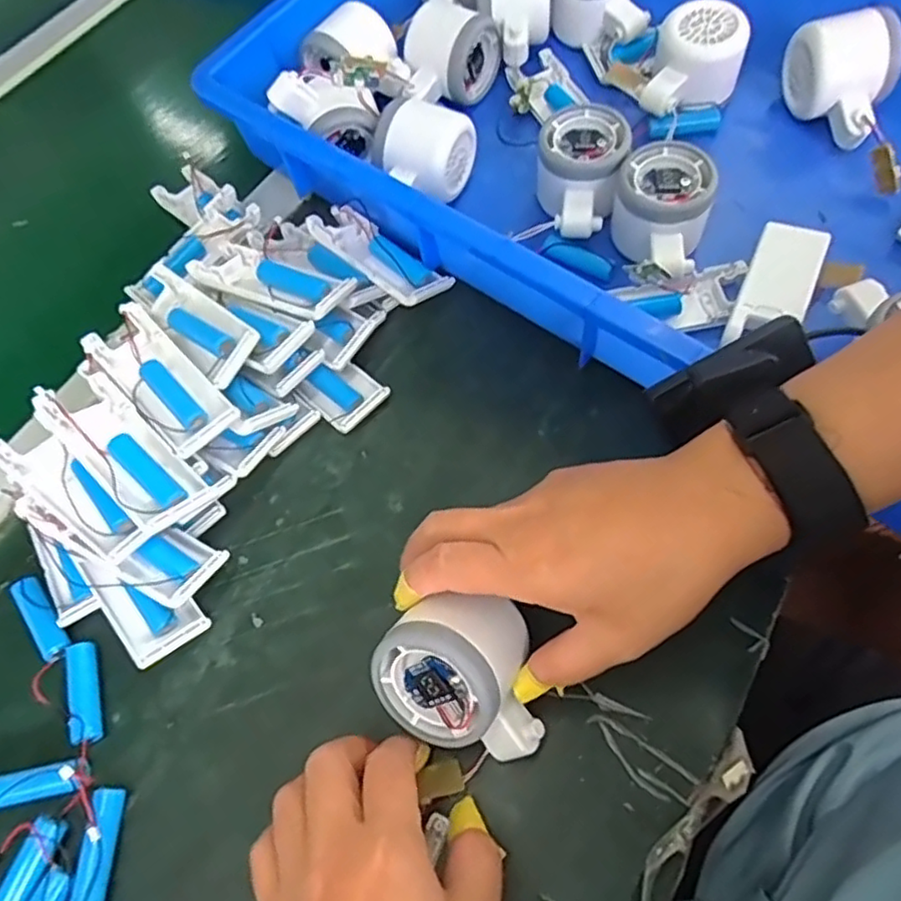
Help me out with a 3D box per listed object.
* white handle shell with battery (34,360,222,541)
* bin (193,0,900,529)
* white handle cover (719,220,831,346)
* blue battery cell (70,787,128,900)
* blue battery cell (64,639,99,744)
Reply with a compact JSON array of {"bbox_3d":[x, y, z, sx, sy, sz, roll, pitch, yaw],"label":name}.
[{"bbox_3d":[-0.176,-0.006,0.348,0.116,0.022,0.039,40,72,23],"label":"white handle shell with battery"},{"bbox_3d":[0.130,-0.232,0.460,0.577,0.107,0.363,34,69,21],"label":"bin"},{"bbox_3d":[0.201,-0.104,0.406,0.038,0.014,0.088,22,65,16],"label":"white handle cover"},{"bbox_3d":[-0.161,0.183,0.307,0.012,0.017,0.049,-1,61,4],"label":"blue battery cell"},{"bbox_3d":[-0.190,0.124,0.345,0.014,0.011,0.052,-20,62,-6],"label":"blue battery cell"}]

